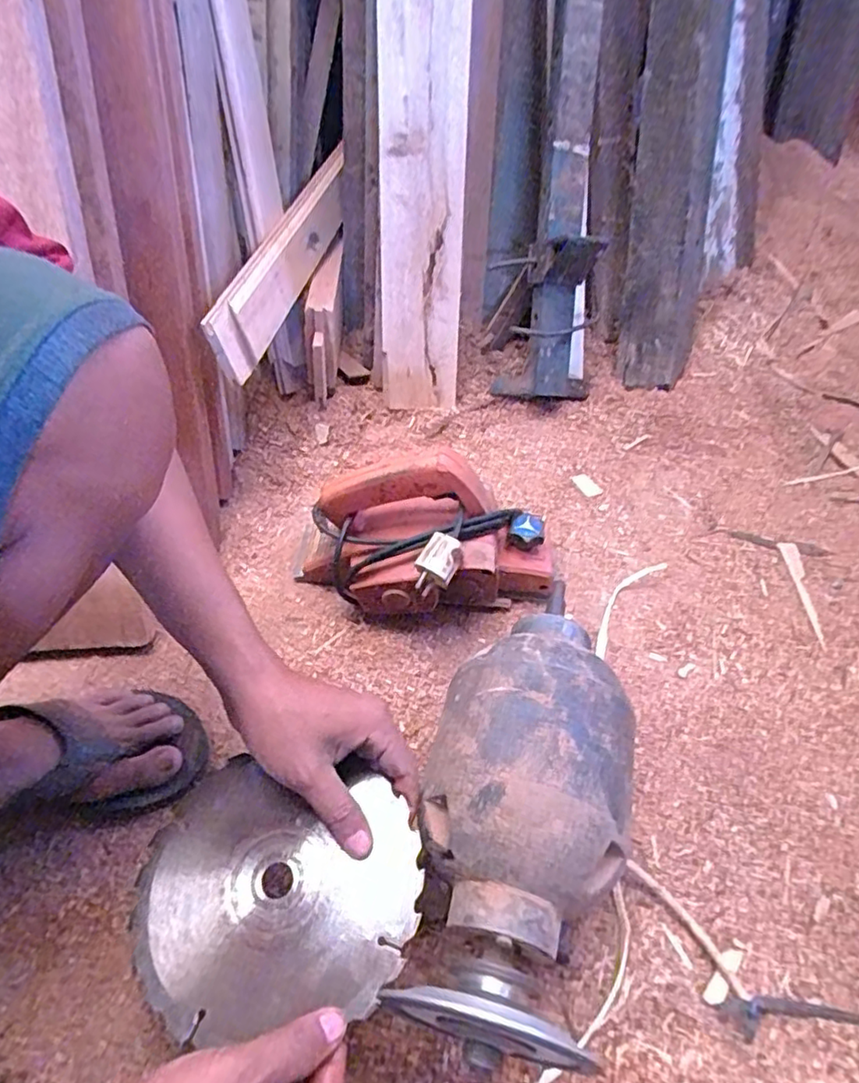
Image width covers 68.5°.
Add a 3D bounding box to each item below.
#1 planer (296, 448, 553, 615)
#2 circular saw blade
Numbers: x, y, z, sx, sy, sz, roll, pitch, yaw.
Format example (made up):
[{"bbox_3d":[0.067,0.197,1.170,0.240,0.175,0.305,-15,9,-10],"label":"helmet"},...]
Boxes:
[{"bbox_3d":[-0.005,0.008,0.632,0.271,0.164,0.127,8,48,1],"label":"planer"},{"bbox_3d":[-0.096,0.215,0.388,0.169,0.011,0.144,6,50,8],"label":"circular saw blade"}]

